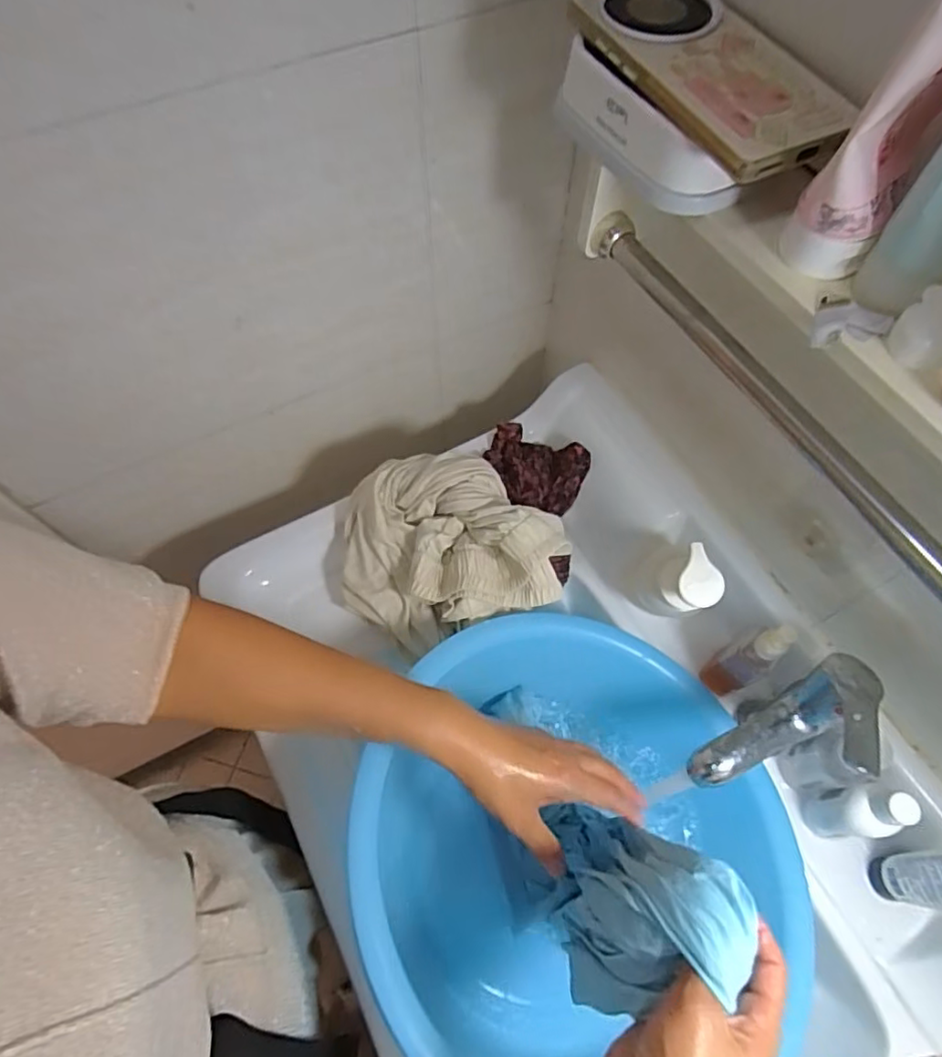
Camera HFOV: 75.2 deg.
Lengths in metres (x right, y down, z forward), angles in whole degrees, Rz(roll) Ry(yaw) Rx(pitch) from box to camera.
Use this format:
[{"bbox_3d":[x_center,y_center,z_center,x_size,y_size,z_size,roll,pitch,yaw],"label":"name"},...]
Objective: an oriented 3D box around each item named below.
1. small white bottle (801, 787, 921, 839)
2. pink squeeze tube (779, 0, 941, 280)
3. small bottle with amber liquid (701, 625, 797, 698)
[{"bbox_3d":[0.316,0.233,0.500,0.034,0.111,0.036,-2,63,-1],"label":"small white bottle"},{"bbox_3d":[0.173,-0.170,0.235,0.036,0.161,0.048,30,67,14],"label":"pink squeeze tube"},{"bbox_3d":[0.240,0.118,0.536,0.029,0.133,0.032,-25,66,-12],"label":"small bottle with amber liquid"}]

